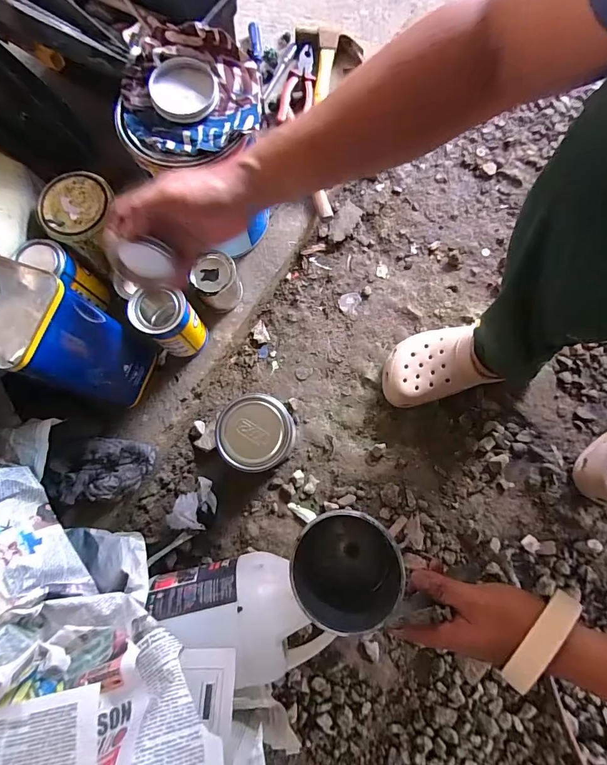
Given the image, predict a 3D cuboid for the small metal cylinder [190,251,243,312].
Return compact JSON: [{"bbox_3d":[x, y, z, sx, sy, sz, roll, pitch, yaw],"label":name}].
[{"bbox_3d":[-0.133,-0.153,0.600,0.067,0.084,0.063,0,78,2],"label":"small metal cylinder"}]

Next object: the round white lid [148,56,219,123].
[{"bbox_3d":[-0.143,-0.350,0.460,0.075,0.022,0.085,-4,78,1],"label":"round white lid"}]

